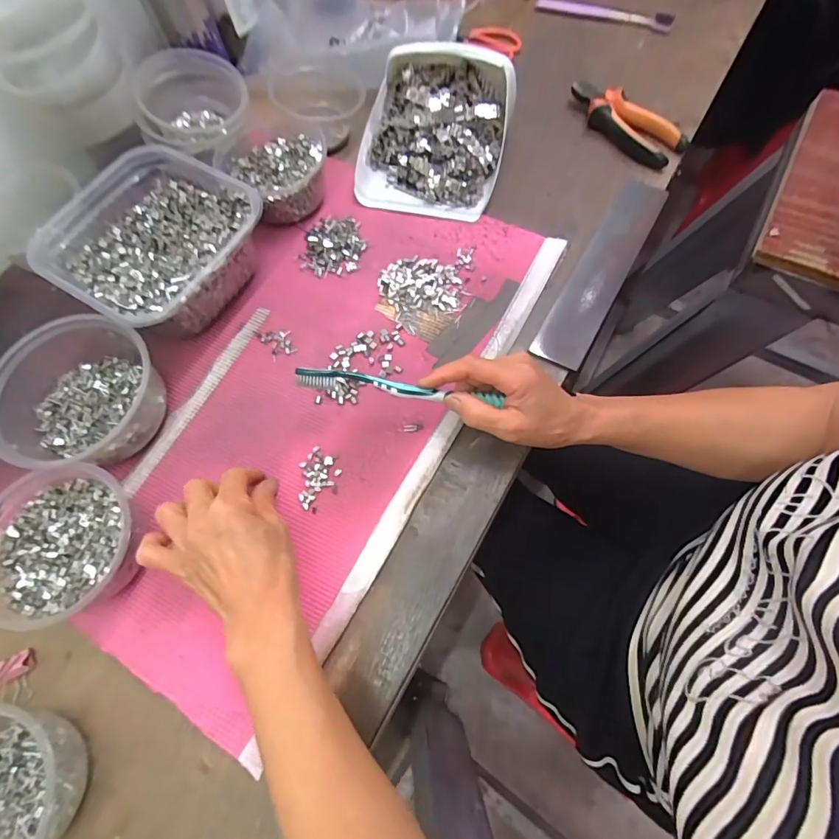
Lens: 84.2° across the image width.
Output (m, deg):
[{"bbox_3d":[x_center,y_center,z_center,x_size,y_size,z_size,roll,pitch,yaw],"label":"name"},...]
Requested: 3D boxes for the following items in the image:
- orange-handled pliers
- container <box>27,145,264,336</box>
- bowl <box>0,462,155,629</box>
[{"bbox_3d":[0.243,-0.355,0.538,0.069,0.020,0.147,-36,71,-11],"label":"orange-handled pliers"},{"bbox_3d":[-0.257,-0.166,0.460,0.175,0.076,0.166,29,72,13],"label":"container"},{"bbox_3d":[-0.273,0.099,0.362,0.118,0.062,0.111,-1,67,3],"label":"bowl"}]

